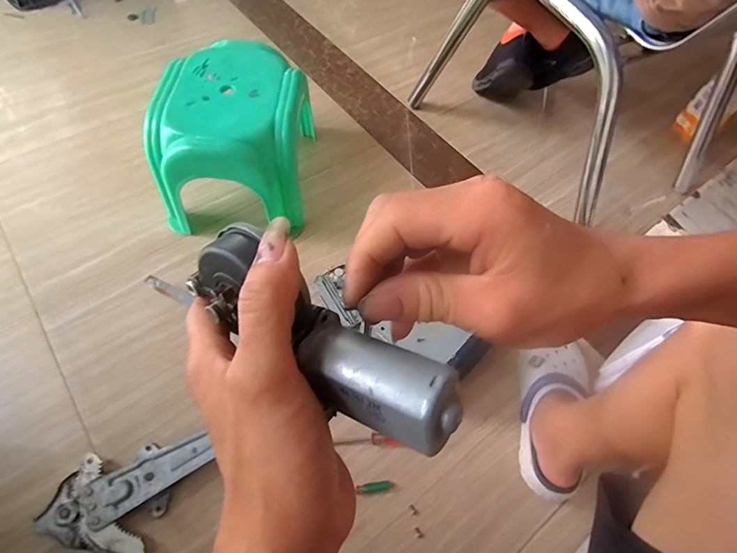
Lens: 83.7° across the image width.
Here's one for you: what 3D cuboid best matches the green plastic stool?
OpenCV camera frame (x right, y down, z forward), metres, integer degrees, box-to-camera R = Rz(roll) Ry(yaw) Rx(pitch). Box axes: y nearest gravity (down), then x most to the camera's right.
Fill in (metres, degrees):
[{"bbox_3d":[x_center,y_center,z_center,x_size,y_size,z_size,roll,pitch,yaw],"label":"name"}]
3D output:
[{"bbox_3d":[-0.273,-0.277,0.848,0.282,0.232,0.306,2,59,-4],"label":"green plastic stool"}]

